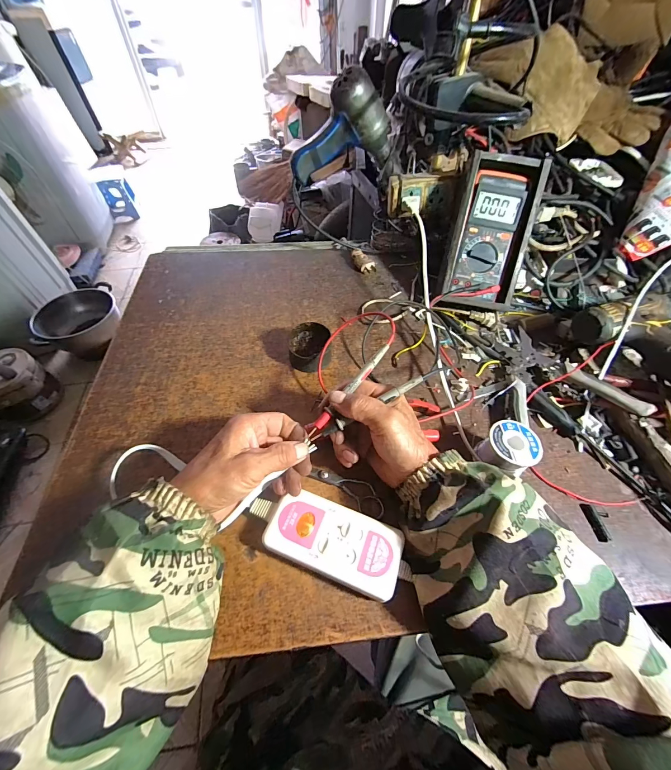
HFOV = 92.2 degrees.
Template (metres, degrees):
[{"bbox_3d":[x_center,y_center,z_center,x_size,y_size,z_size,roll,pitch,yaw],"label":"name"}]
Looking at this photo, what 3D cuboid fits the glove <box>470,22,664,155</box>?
[{"bbox_3d":[0.406,-0.508,0.552,0.329,0.191,0.120,0,9,-21],"label":"glove"}]

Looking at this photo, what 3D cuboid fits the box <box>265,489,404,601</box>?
[{"bbox_3d":[-0.001,0.147,0.304,0.122,0.025,0.061,17,55,11],"label":"box"}]

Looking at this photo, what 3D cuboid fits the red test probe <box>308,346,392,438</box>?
[{"bbox_3d":[0.015,0.005,0.329,0.009,0.010,0.121,38,80,24],"label":"red test probe"}]

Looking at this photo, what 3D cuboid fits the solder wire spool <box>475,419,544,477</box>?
[{"bbox_3d":[0.188,0.074,0.354,0.051,0.050,0.051,1,53,-1],"label":"solder wire spool"}]

